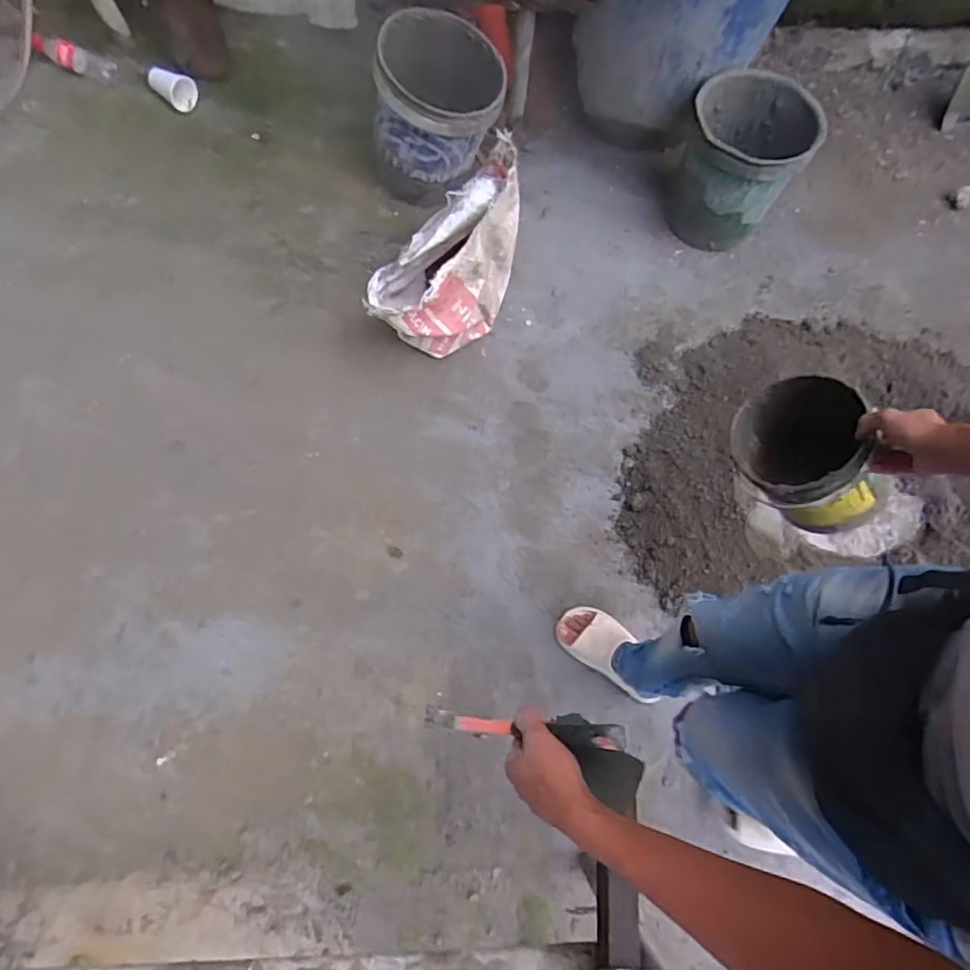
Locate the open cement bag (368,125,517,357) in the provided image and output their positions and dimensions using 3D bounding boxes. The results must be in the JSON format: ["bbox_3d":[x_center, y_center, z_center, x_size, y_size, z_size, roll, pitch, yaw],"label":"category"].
[{"bbox_3d":[-0.069,-0.468,1.297,0.423,0.400,0.152,-41,78,-14],"label":"open cement bag"}]

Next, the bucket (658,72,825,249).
[{"bbox_3d":[0.617,-0.777,1.452,0.281,0.344,0.268,1,72,-2],"label":"bucket"}]

